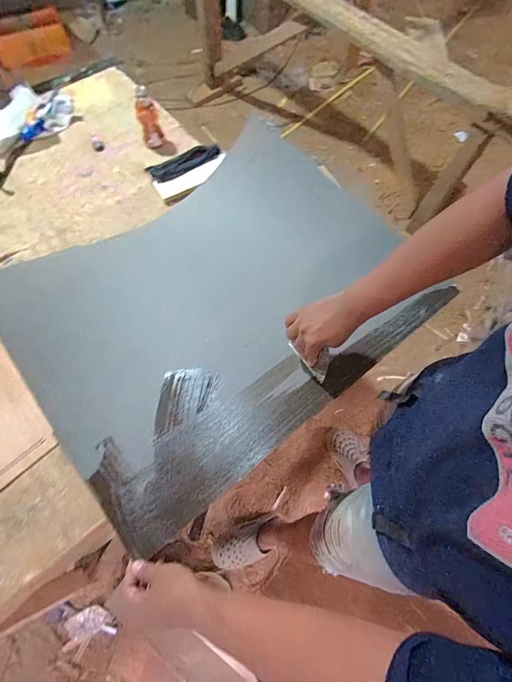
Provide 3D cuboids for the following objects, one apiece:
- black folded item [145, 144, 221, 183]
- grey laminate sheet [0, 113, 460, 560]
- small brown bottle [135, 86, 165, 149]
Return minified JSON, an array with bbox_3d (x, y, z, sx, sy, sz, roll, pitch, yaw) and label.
[{"bbox_3d":[-0.185,-0.475,0.884,0.196,0.028,0.059,-29,68,-11],"label":"black folded item"},{"bbox_3d":[-0.081,-0.095,0.678,0.739,0.108,0.609,-36,70,-14],"label":"grey laminate sheet"},{"bbox_3d":[-0.290,-0.596,0.897,0.058,0.135,0.048,-19,66,-7],"label":"small brown bottle"}]

